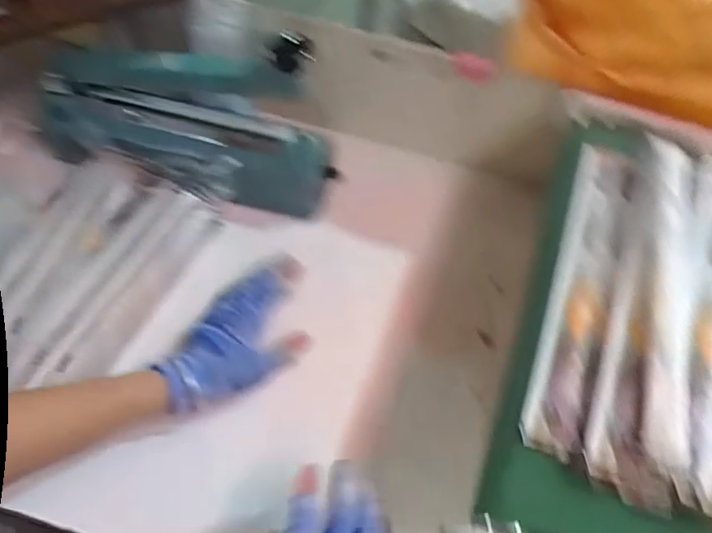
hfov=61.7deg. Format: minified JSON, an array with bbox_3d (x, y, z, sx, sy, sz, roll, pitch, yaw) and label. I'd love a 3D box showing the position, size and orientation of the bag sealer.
[{"bbox_3d":[-0.179,-0.161,0.622,0.315,0.175,0.099,15,59,5],"label":"bag sealer"}]

